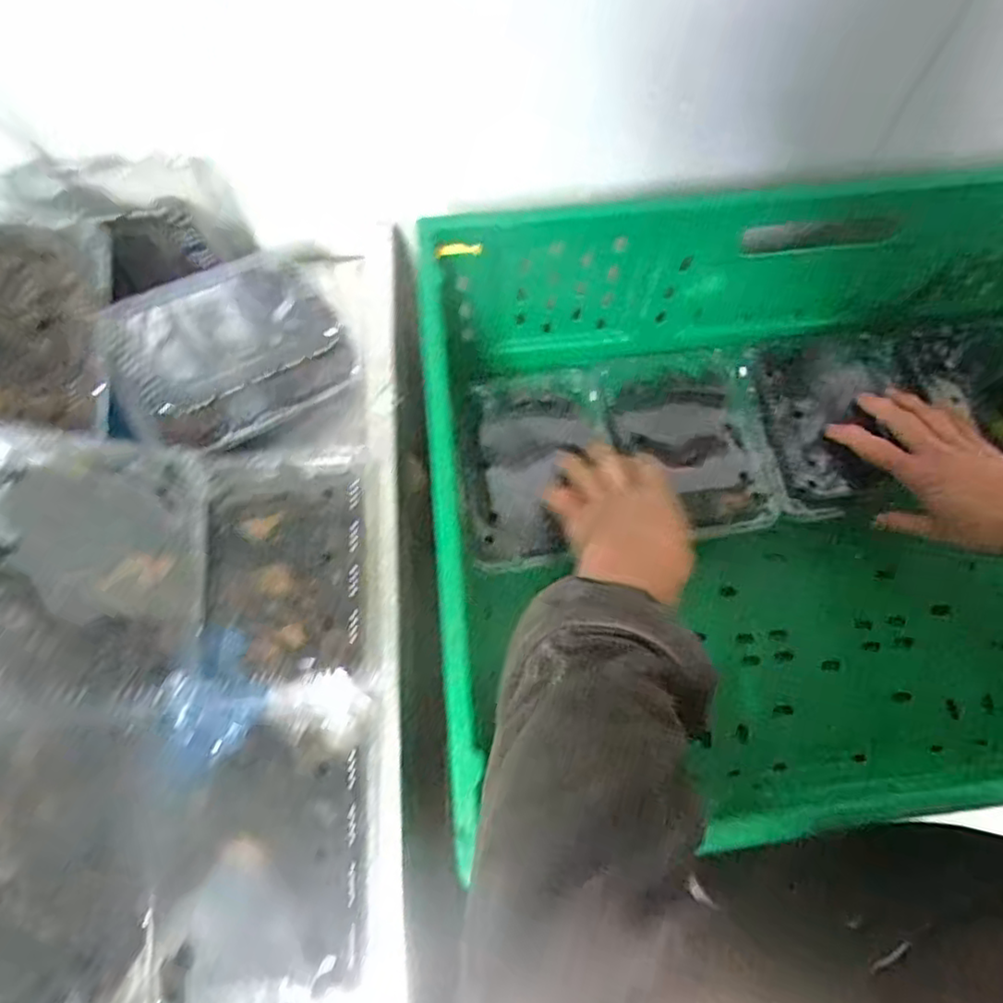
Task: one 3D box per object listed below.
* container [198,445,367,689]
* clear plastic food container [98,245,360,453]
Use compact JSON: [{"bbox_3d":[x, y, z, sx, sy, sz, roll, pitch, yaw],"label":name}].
[{"bbox_3d":[-0.144,0.039,0.453,0.105,0.035,0.166,-5,71,-2],"label":"container"},{"bbox_3d":[-0.197,-0.110,0.495,0.177,0.057,0.118,-38,87,-22],"label":"clear plastic food container"}]

